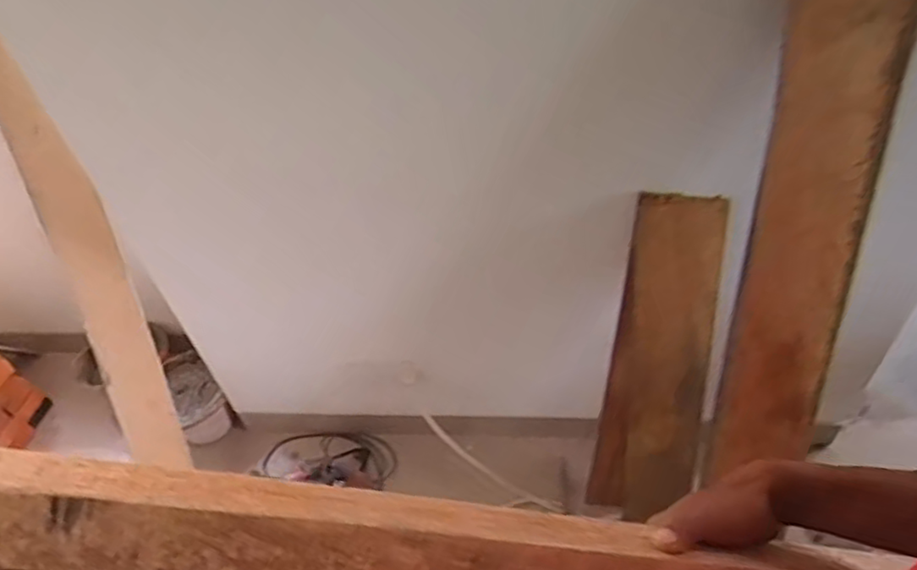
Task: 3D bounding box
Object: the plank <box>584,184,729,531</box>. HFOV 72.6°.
[{"bbox_3d":[0.397,0.181,1.250,0.204,0.761,0.032,2,28,6],"label":"plank"}]

